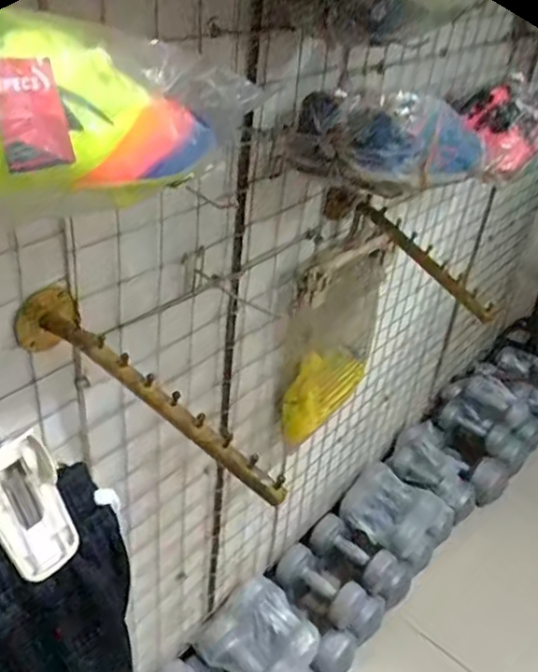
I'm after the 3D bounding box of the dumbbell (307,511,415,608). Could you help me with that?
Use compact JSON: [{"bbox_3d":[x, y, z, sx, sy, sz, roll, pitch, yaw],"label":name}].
[{"bbox_3d":[0.218,0.502,1.479,0.241,0.077,0.085,36,41,11],"label":"dumbbell"}]

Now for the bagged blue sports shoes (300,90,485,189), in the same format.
[{"bbox_3d":[0.134,-0.222,0.705,0.206,0.079,0.115,11,35,5],"label":"bagged blue sports shoes"}]

